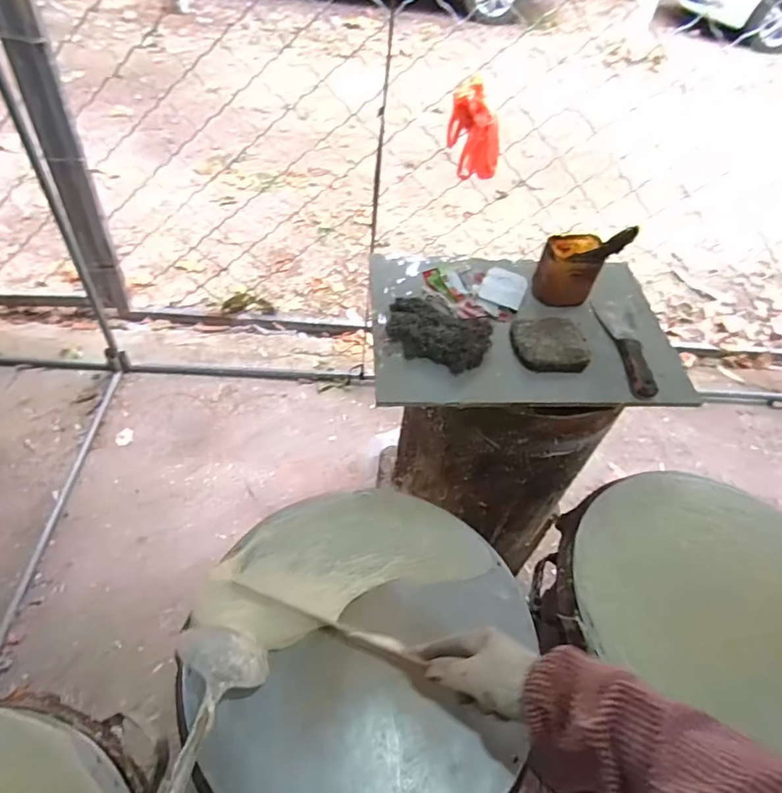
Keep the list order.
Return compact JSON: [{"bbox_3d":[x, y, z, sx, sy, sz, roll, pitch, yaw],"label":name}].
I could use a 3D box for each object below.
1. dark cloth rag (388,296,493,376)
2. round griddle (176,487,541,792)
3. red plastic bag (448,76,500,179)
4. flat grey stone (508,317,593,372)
[{"bbox_3d":[0.073,-0.105,0.810,0.162,0.033,0.130,35,55,21],"label":"dark cloth rag"},{"bbox_3d":[-0.017,0.284,0.593,0.357,0.058,0.369,3,50,-4],"label":"round griddle"},{"bbox_3d":[0.275,-0.855,1.712,0.171,0.270,0.097,12,50,3],"label":"red plastic bag"},{"bbox_3d":[0.246,-0.082,0.815,0.117,0.028,0.098,1,50,-6],"label":"flat grey stone"}]

